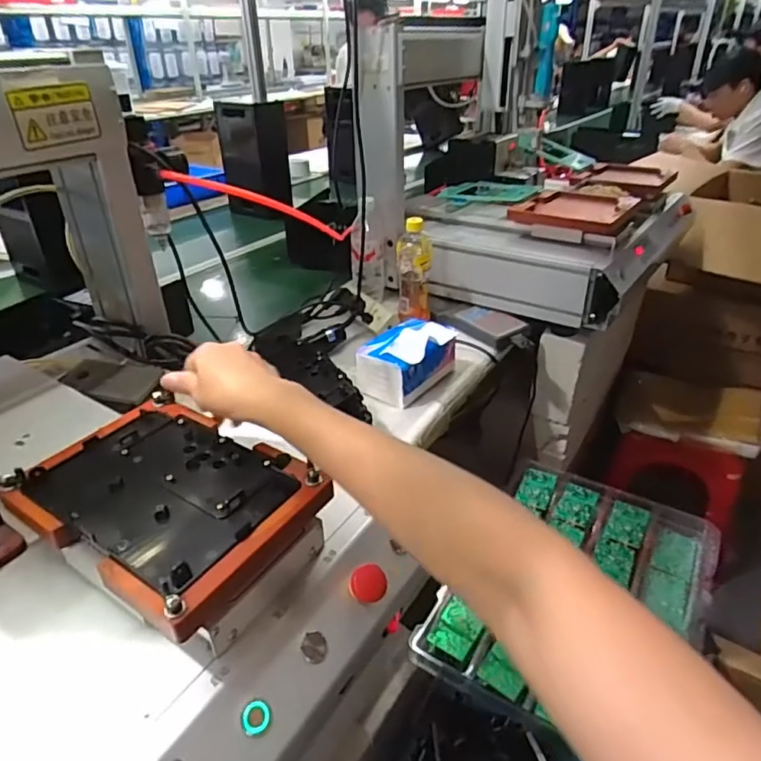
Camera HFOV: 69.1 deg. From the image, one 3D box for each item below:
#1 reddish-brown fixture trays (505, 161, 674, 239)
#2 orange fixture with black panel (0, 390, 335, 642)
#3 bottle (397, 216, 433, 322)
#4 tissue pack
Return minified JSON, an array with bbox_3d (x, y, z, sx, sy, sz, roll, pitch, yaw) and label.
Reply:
[{"bbox_3d":[0.475,-0.398,1.180,0.207,0.046,0.473,23,39,32],"label":"reddish-brown fixture trays"},{"bbox_3d":[-0.166,0.092,0.442,0.210,0.033,0.157,20,37,29],"label":"orange fixture with black panel"},{"bbox_3d":[0.067,-0.219,1.080,0.065,0.193,0.065,1,32,1],"label":"bottle"},{"bbox_3d":[0.045,-0.040,0.940,0.108,0.094,0.162,26,41,35],"label":"tissue pack"}]

